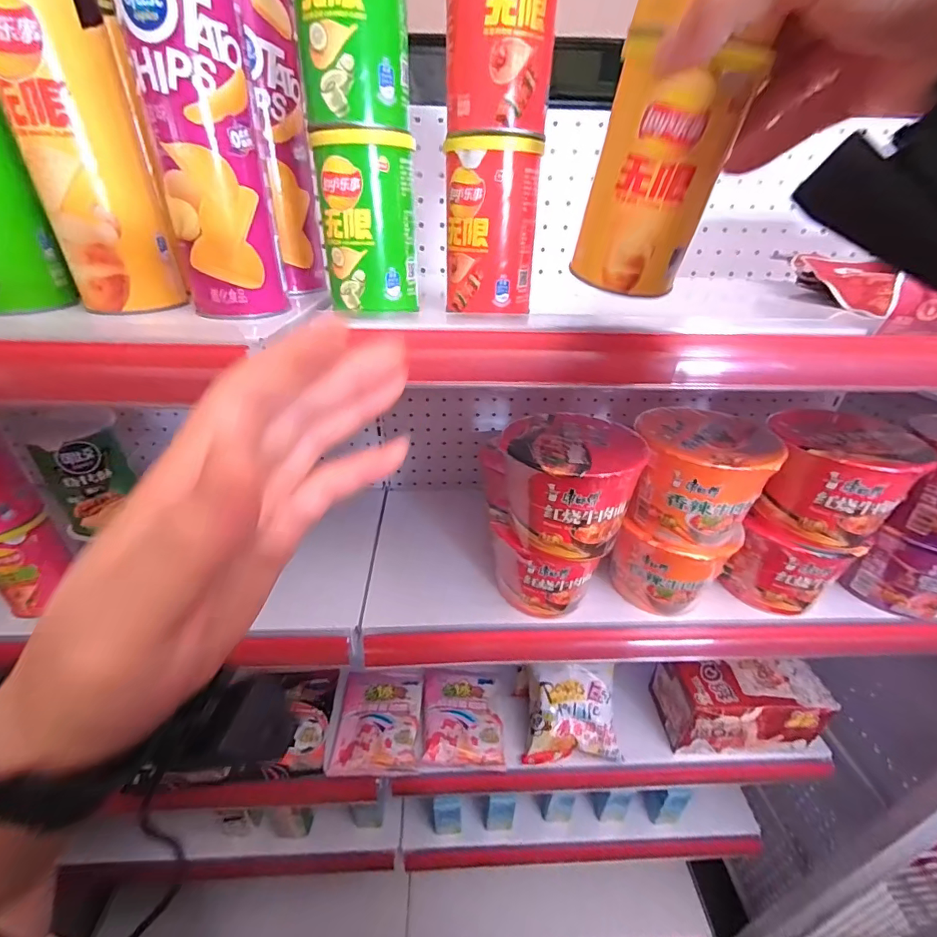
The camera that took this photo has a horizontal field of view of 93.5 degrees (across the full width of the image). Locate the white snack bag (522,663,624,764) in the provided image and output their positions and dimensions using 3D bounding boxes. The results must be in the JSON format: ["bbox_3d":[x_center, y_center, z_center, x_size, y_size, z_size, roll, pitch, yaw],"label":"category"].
[{"bbox_3d":[0.159,0.372,0.676,0.130,0.147,0.055,4,-8,4],"label":"white snack bag"}]

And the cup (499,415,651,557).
[{"bbox_3d":[0.097,0.013,0.433,0.118,0.098,0.122,1,33,0],"label":"cup"}]

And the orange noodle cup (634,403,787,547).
[{"bbox_3d":[0.236,0.006,0.457,0.116,0.098,0.124,1,33,0],"label":"orange noodle cup"}]

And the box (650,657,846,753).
[{"bbox_3d":[0.413,0.355,0.676,0.201,0.113,0.097,1,33,0],"label":"box"}]

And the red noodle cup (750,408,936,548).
[{"bbox_3d":[0.366,0.008,0.447,0.121,0.108,0.109,17,36,24],"label":"red noodle cup"}]

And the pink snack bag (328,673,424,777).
[{"bbox_3d":[-0.140,0.396,0.696,0.127,0.019,0.148,1,33,-1],"label":"pink snack bag"}]

